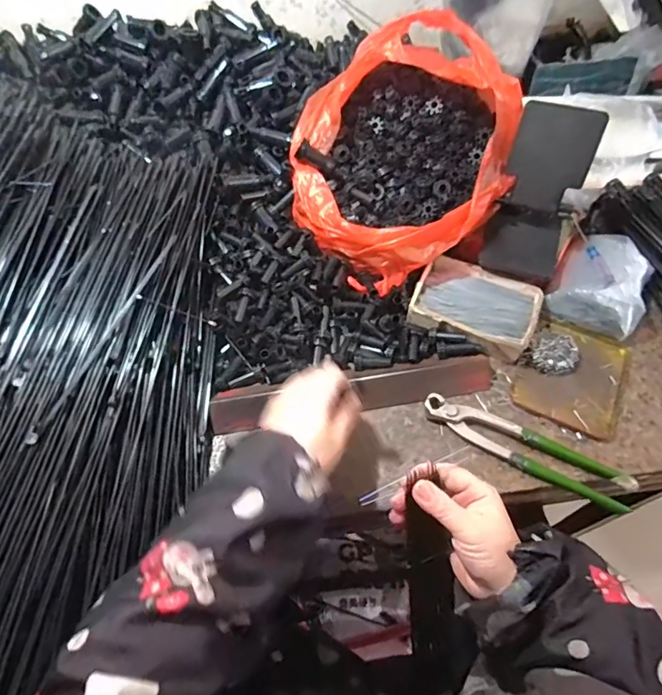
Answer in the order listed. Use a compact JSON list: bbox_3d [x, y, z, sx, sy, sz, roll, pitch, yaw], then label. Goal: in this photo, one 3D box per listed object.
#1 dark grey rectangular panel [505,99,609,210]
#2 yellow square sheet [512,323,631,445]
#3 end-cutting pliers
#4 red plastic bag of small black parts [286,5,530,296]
[{"bbox_3d":[0.225,-0.193,0.492,0.075,0.098,0.005,15,31,13],"label":"dark grey rectangular panel"},{"bbox_3d":[0.253,0.029,0.507,0.100,0.011,0.120,24,63,15],"label":"yellow square sheet"},{"bbox_3d":[0.184,0.098,0.462,0.196,0.015,0.040,23,63,14],"label":"end-cutting pliers"},{"bbox_3d":[0.069,-0.211,0.519,0.221,0.147,0.218,-27,63,-14],"label":"red plastic bag of small black parts"}]

